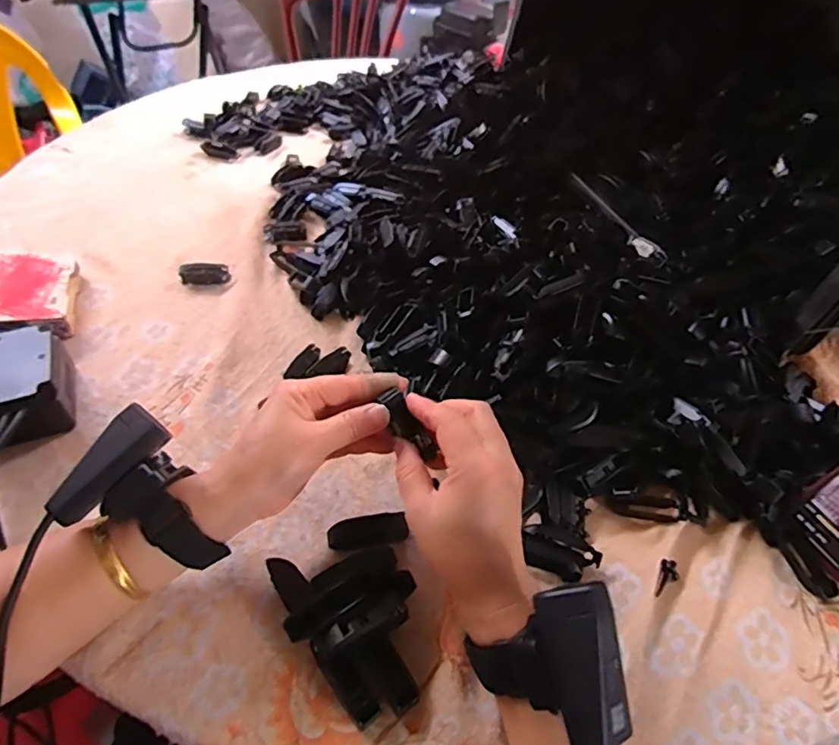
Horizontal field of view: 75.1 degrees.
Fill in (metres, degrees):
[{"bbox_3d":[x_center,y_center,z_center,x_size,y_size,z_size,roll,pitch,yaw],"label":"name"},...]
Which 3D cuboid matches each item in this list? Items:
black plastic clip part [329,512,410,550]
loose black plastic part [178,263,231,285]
[{"bbox_3d":[-0.036,0.113,0.385,0.055,0.016,0.016,-6,48,-9],"label":"black plastic clip part"},{"bbox_3d":[-0.225,-0.103,0.571,0.051,0.014,0.020,-5,48,-8],"label":"loose black plastic part"}]

